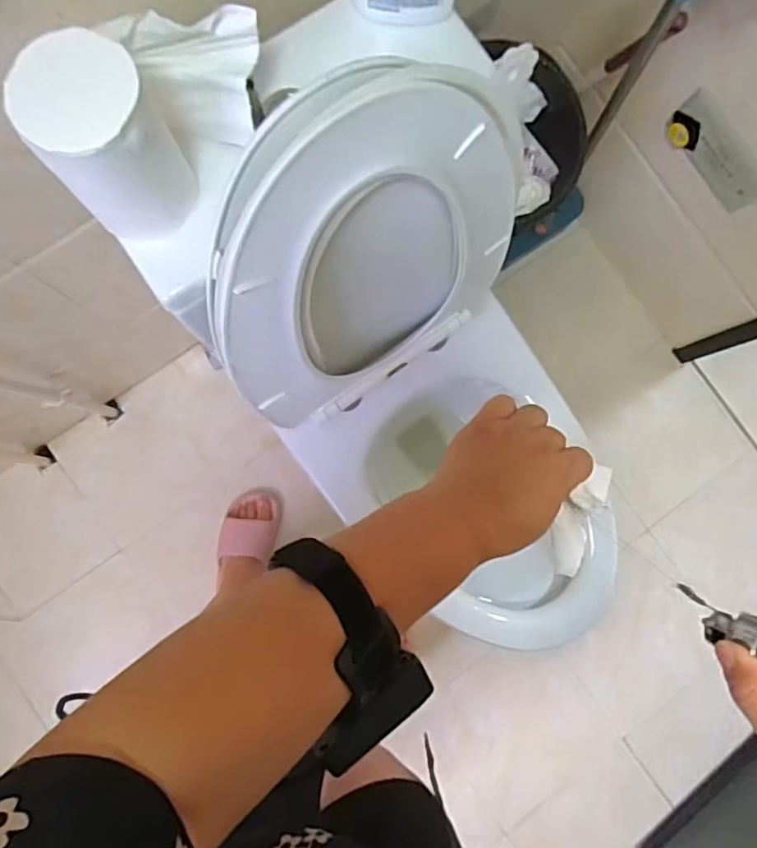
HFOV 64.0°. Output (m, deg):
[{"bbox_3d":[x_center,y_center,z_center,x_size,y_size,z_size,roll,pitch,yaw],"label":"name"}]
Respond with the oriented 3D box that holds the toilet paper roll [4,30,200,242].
[{"bbox_3d":[-0.184,-0.189,0.431,0.081,0.137,0.082,0,86,-3],"label":"toilet paper roll"}]

